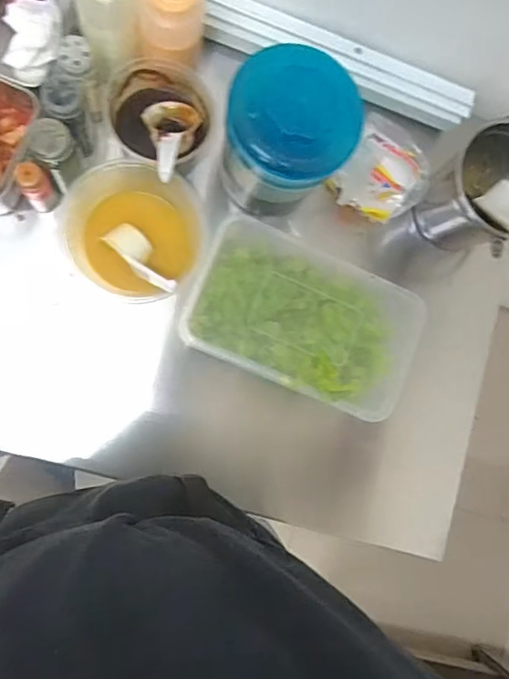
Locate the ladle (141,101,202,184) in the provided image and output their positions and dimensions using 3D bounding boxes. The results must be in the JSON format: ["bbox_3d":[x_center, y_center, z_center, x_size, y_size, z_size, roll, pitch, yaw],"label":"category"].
[{"bbox_3d":[-0.091,-0.211,0.581,0.059,0.038,0.123,4,51,-9],"label":"ladle"}]

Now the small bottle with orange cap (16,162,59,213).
[{"bbox_3d":[-0.233,-0.163,0.578,0.030,0.069,0.034,-33,92,-9],"label":"small bottle with orange cap"}]

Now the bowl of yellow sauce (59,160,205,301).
[{"bbox_3d":[-0.126,-0.117,0.589,0.149,0.081,0.153,0,87,-9],"label":"bowl of yellow sauce"}]

